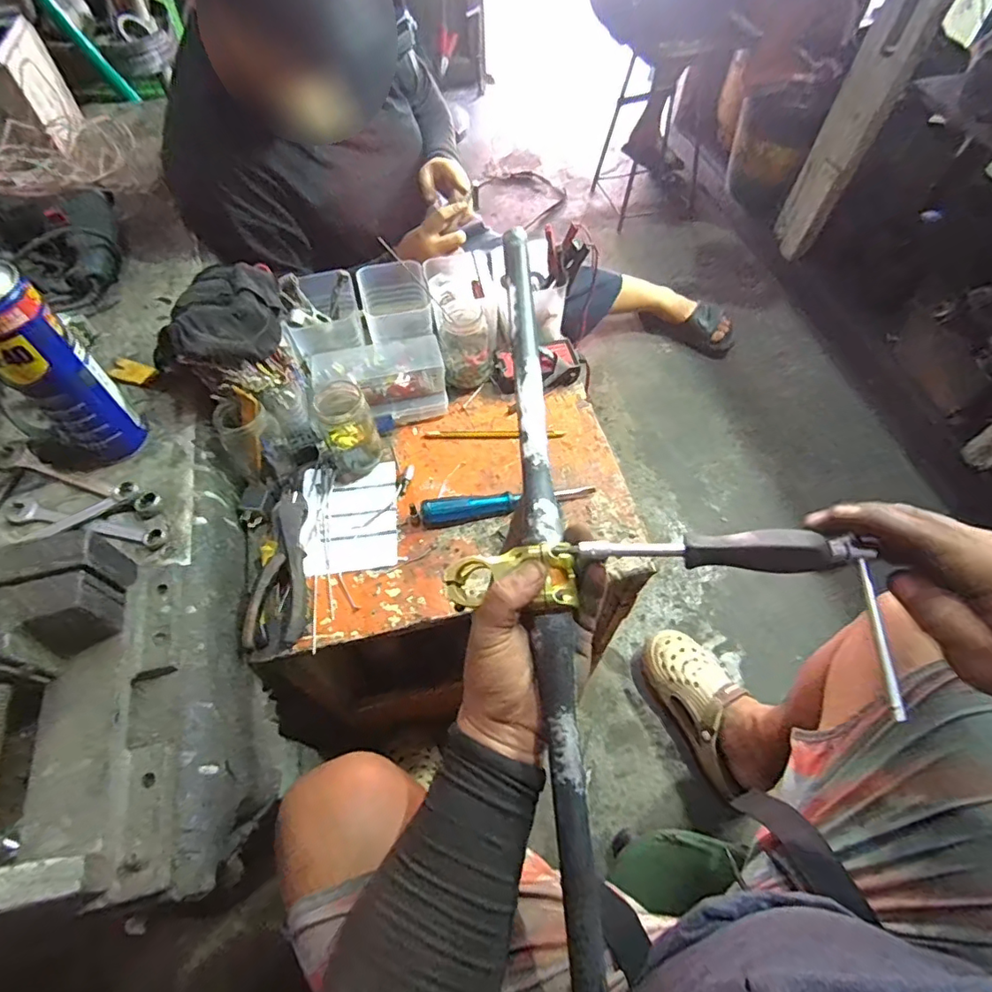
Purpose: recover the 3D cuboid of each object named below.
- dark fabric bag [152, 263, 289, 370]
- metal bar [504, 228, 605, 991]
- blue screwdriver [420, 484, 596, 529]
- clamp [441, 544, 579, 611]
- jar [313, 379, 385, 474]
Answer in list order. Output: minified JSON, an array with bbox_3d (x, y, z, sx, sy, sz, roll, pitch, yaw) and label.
[{"bbox_3d":[-0.306,-0.197,0.600,0.108,0.064,0.156,9,58,5],"label":"dark fabric bag"},{"bbox_3d":[0.038,0.067,0.383,0.027,0.018,0.579,-4,75,-3],"label":"metal bar"},{"bbox_3d":[0.014,0.005,0.625,0.198,0.026,0.025,-10,58,-7],"label":"blue screwdriver"},{"bbox_3d":[0.010,0.059,0.380,0.092,0.027,0.041,-6,57,10],"label":"clamp"},{"bbox_3d":[-0.166,-0.076,0.624,0.060,0.101,0.056,-26,62,-16],"label":"jar"}]

